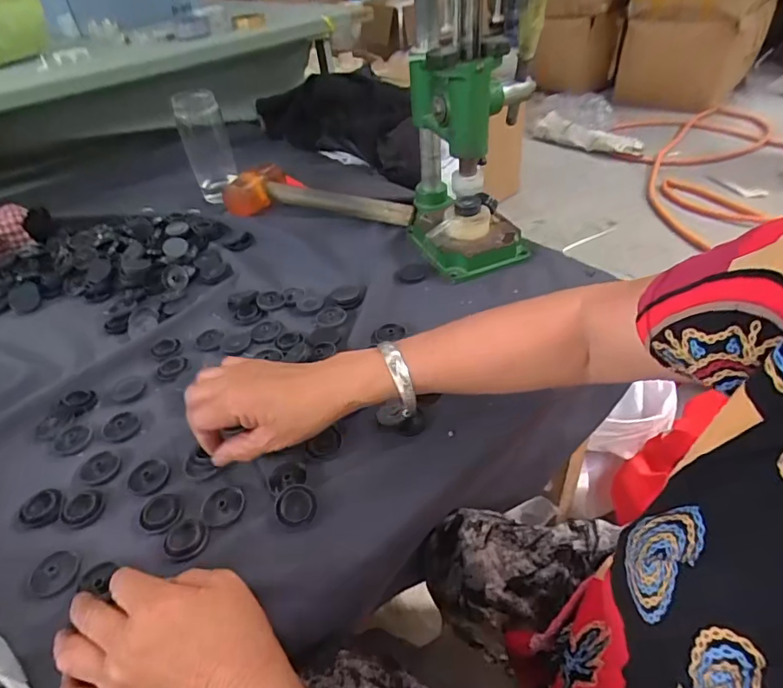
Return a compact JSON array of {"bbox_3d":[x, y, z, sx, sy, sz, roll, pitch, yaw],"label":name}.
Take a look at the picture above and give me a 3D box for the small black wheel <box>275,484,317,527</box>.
[{"bbox_3d":[-0.074,0.125,0.381,0.031,0.009,0.032,-3,41,3],"label":"small black wheel"}]

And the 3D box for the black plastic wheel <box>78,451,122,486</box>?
[{"bbox_3d":[-0.259,0.109,0.437,0.032,0.007,0.033,-3,41,3],"label":"black plastic wheel"}]

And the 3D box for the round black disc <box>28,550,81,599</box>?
[{"bbox_3d":[-0.250,0.168,0.363,0.036,0.004,0.033,-3,41,3],"label":"round black disc"}]

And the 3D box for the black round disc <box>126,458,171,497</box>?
[{"bbox_3d":[-0.208,0.114,0.422,0.037,0.006,0.032,13,45,20],"label":"black round disc"}]

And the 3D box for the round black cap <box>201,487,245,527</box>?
[{"bbox_3d":[-0.136,0.129,0.396,0.032,0.004,0.032,-8,41,-2],"label":"round black cap"}]

